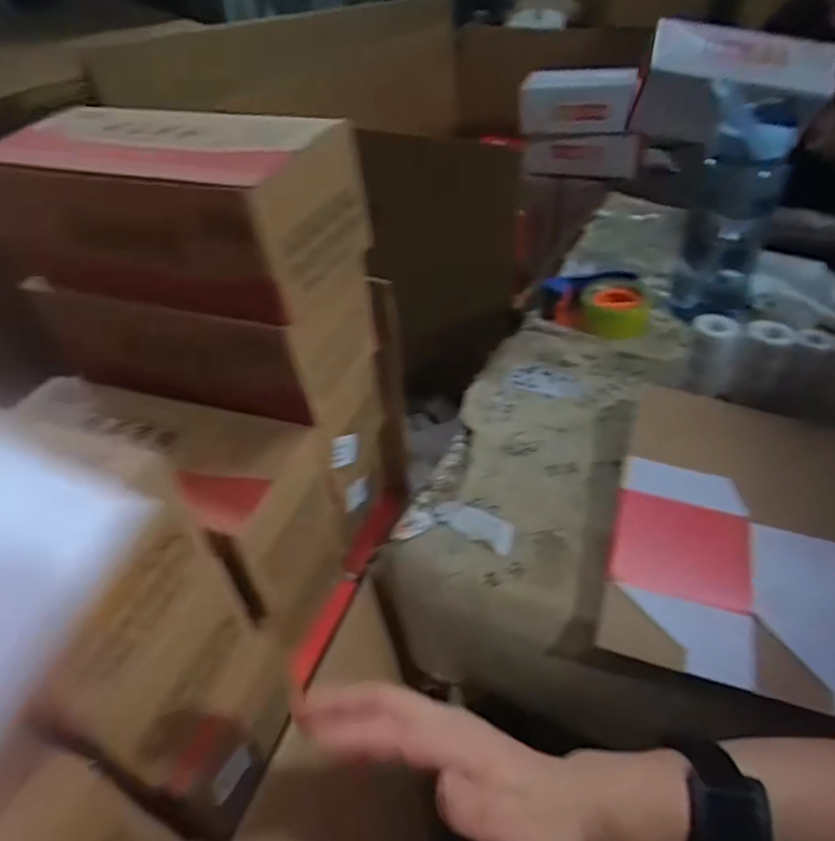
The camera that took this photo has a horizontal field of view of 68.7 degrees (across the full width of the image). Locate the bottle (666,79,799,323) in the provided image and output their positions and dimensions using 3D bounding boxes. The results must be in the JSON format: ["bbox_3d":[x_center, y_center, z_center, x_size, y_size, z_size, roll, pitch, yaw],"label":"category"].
[{"bbox_3d":[0.434,-0.278,0.853,0.109,0.308,0.112,15,43,21],"label":"bottle"}]

